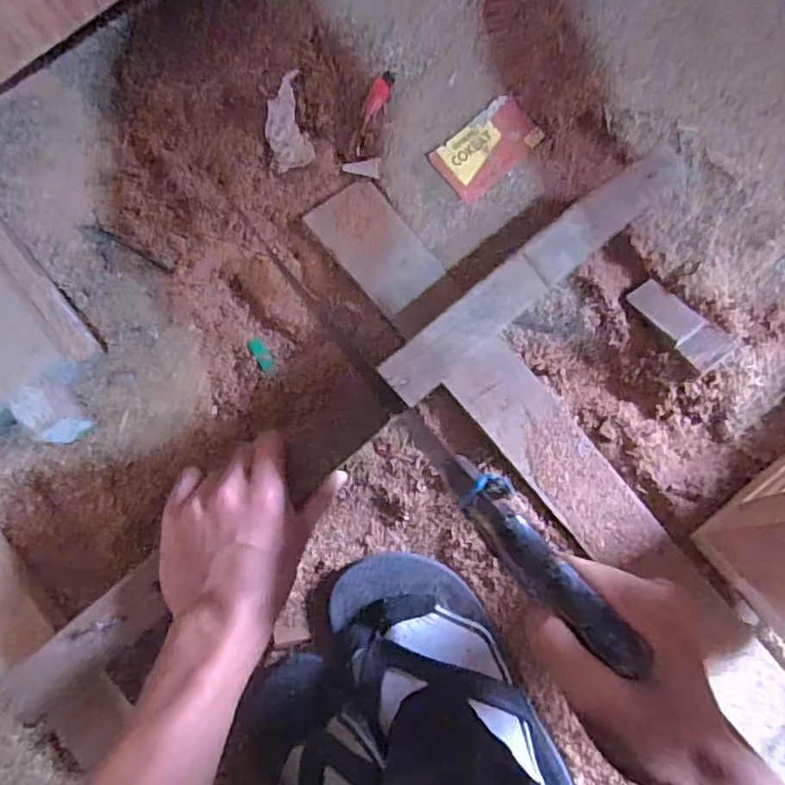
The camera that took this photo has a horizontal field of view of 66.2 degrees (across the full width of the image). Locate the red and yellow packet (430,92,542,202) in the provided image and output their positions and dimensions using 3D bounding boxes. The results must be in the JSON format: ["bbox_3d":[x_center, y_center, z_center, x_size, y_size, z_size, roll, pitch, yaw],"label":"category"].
[{"bbox_3d":[0.081,-0.208,0.515,0.091,0.007,0.053,-41,85,-3],"label":"red and yellow packet"}]

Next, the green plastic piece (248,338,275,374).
[{"bbox_3d":[-0.106,-0.031,0.490,0.011,0.006,0.033,-32,69,-4],"label":"green plastic piece"}]

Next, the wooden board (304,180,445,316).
[{"bbox_3d":[-0.014,-0.122,0.493,0.061,0.008,0.107,-40,85,-3],"label":"wooden board"}]

